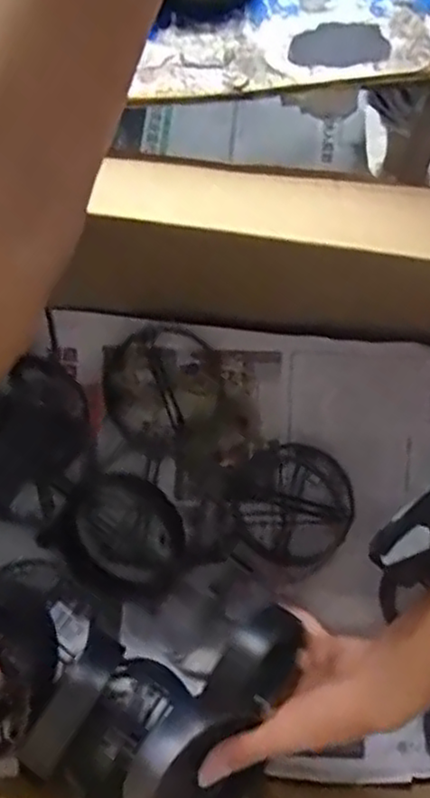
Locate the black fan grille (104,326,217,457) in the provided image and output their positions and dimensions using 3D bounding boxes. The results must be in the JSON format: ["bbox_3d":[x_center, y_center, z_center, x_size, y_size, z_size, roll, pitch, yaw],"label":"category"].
[{"bbox_3d":[-0.045,-0.009,0.599,0.094,0.009,0.099,0,97,1],"label":"black fan grille"}]

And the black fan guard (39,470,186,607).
[{"bbox_3d":[-0.076,0.114,0.575,0.106,0.030,0.093,35,76,13],"label":"black fan guard"}]

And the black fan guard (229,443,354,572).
[{"bbox_3d":[0.061,0.085,0.576,0.099,0.028,0.095,36,90,23],"label":"black fan guard"}]

